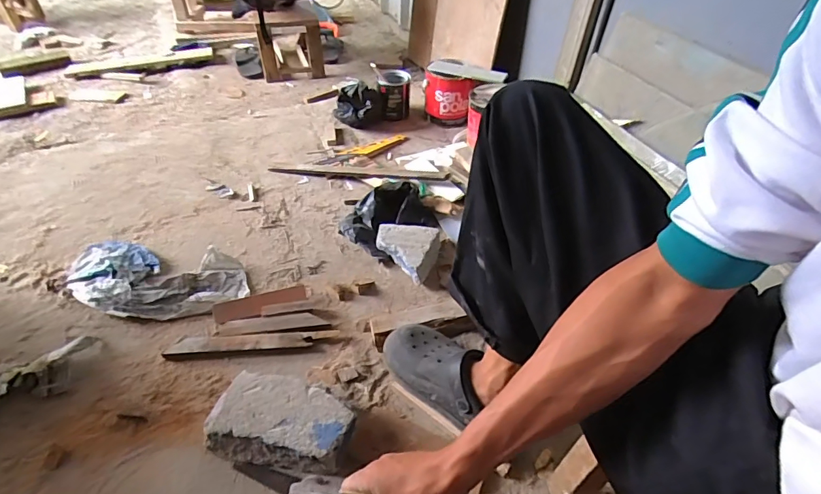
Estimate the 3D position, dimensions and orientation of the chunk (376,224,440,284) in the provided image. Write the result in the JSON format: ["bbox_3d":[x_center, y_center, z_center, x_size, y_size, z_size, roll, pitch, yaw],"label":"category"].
[{"bbox_3d":[-0.009,0.017,0.979,0.127,0.080,0.127,1,44,-1],"label":"chunk"}]

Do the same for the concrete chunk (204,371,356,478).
[{"bbox_3d":[-0.194,0.270,0.707,0.210,0.073,0.122,8,45,7],"label":"concrete chunk"}]

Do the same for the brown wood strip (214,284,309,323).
[{"bbox_3d":[-0.295,0.111,0.891,0.176,0.016,0.045,-11,64,-7],"label":"brown wood strip"}]

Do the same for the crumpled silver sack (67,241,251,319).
[{"bbox_3d":[-0.526,0.056,0.931,0.371,0.053,0.183,4,45,3],"label":"crumpled silver sack"}]

